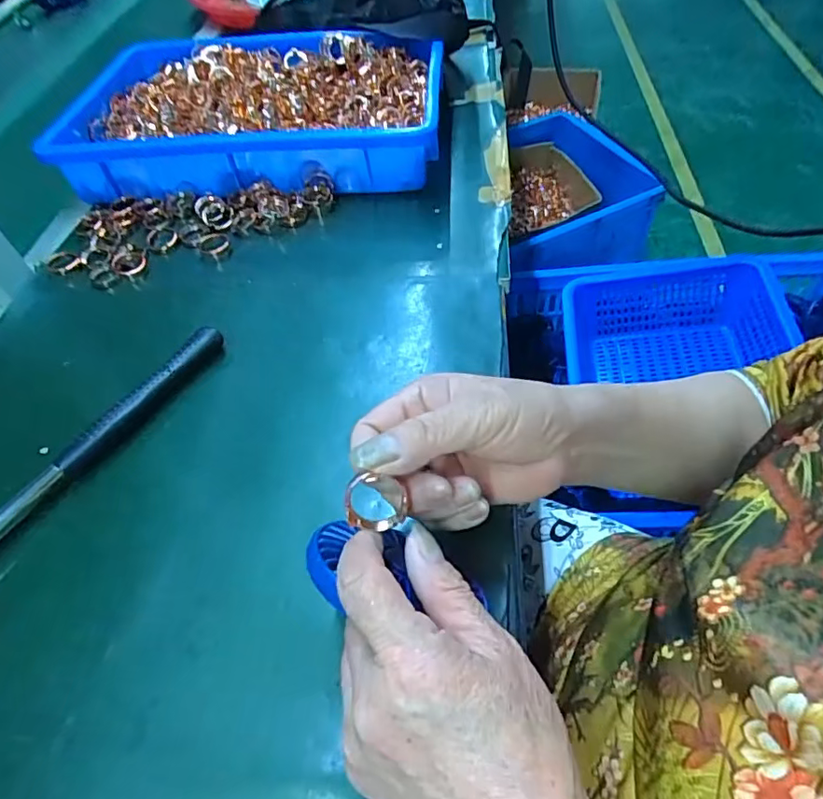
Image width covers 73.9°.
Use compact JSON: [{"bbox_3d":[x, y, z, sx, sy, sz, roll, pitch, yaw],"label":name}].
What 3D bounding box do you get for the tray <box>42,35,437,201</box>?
[{"bbox_3d":[-0.156,-0.290,0.557,0.364,0.068,0.217,0,54,5],"label":"tray"}]

